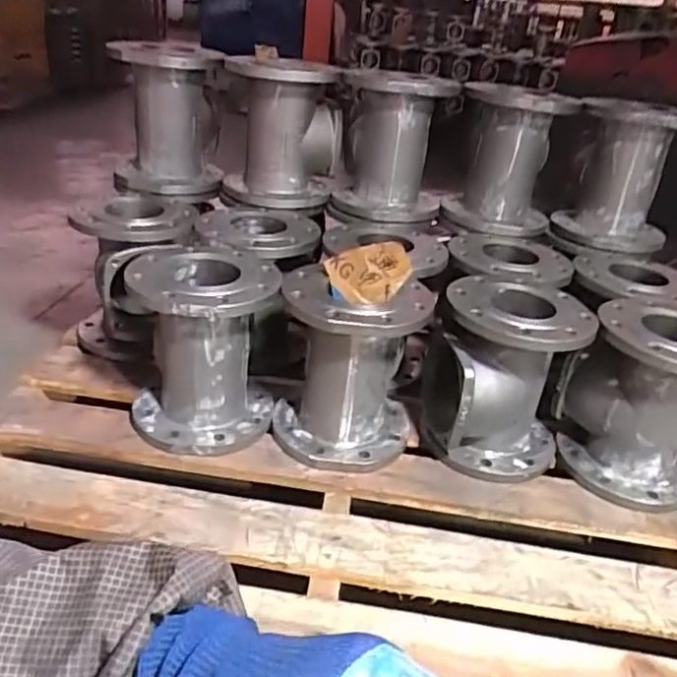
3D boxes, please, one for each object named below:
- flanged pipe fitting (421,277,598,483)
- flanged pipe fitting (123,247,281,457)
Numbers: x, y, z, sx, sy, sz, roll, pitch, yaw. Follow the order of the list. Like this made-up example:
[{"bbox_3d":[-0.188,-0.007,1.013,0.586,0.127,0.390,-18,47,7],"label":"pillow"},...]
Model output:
[{"bbox_3d":[0.246,0.056,0.980,0.203,0.253,0.211,8,28,2],"label":"flanged pipe fitting"},{"bbox_3d":[-0.201,0.015,0.956,0.206,0.248,0.198,1,29,-11],"label":"flanged pipe fitting"}]

